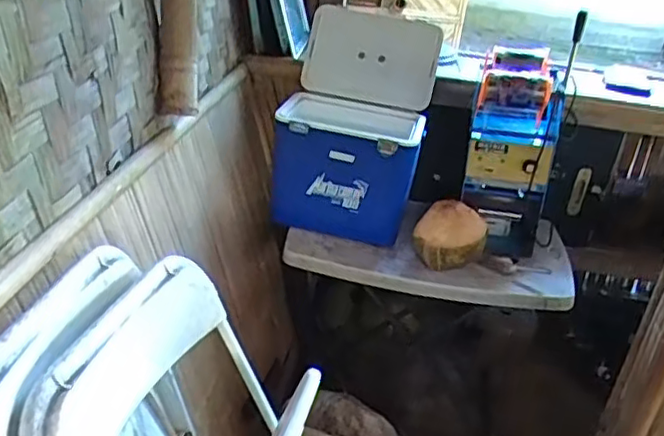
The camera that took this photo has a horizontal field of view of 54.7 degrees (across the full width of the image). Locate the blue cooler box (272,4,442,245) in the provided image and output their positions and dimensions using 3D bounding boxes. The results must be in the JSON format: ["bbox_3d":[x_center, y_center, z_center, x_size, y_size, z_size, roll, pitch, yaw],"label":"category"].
[{"bbox_3d":[0.065,-0.275,1.775,0.377,0.540,0.457,10,28,6],"label":"blue cooler box"}]

